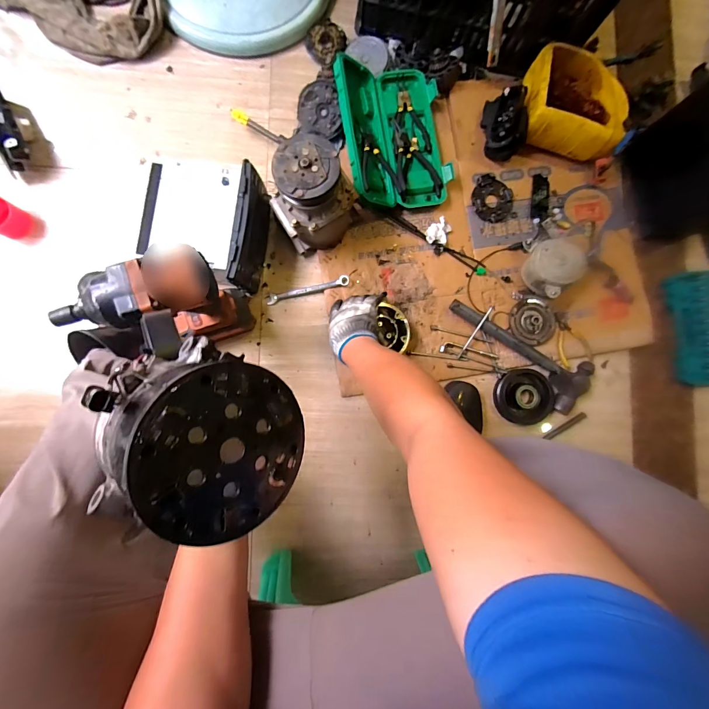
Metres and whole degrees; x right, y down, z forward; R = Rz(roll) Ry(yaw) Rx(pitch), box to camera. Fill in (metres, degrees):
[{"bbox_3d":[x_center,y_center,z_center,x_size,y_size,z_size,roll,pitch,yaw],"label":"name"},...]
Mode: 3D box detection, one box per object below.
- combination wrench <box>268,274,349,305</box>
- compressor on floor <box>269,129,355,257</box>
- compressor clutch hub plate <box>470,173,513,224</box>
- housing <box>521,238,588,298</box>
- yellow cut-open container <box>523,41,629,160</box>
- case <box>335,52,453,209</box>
[{"bbox_3d":[-0.094,-0.132,0.692,0.167,0.016,0.022,-15,87,-6],"label":"combination wrench"},{"bbox_3d":[-0.071,-0.274,0.609,0.139,0.195,0.117,-30,89,-7],"label":"compressor on floor"},{"bbox_3d":[0.294,-0.326,0.721,0.096,0.016,0.083,31,84,-2],"label":"compressor clutch hub plate"},{"bbox_3d":[0.399,-0.179,0.693,0.092,0.075,0.117,-23,88,-7],"label":"housing"},{"bbox_3d":[0.461,-0.518,0.721,0.212,0.106,0.212,0,87,-4],"label":"yellow cut-open container"},{"bbox_3d":[0.078,-0.439,0.680,0.202,0.077,0.278,-11,87,-6],"label":"case"}]

